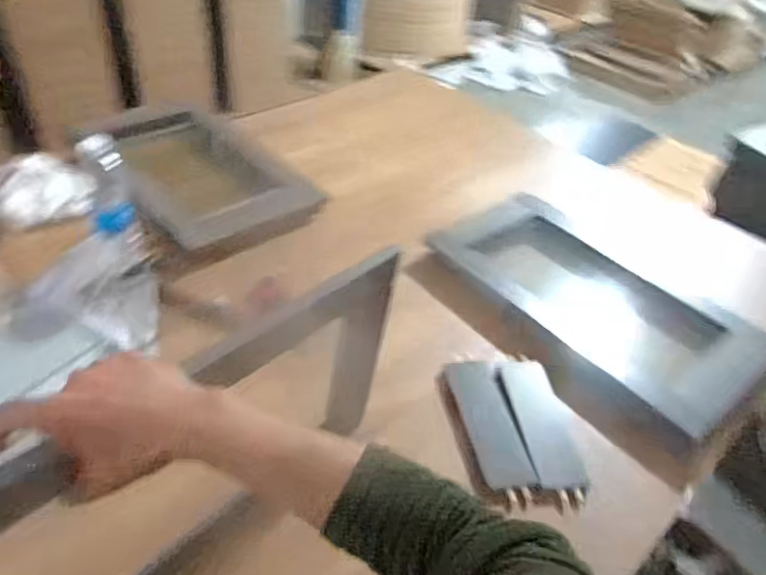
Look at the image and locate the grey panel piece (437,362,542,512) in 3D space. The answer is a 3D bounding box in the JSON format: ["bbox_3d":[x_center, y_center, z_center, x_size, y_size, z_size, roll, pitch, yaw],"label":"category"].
[{"bbox_3d":[0.136,0.188,0.745,0.079,0.027,0.206,-3,42,-11],"label":"grey panel piece"}]

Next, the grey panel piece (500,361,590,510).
[{"bbox_3d":[0.214,0.183,0.747,0.064,0.021,0.207,-1,42,-9],"label":"grey panel piece"}]

